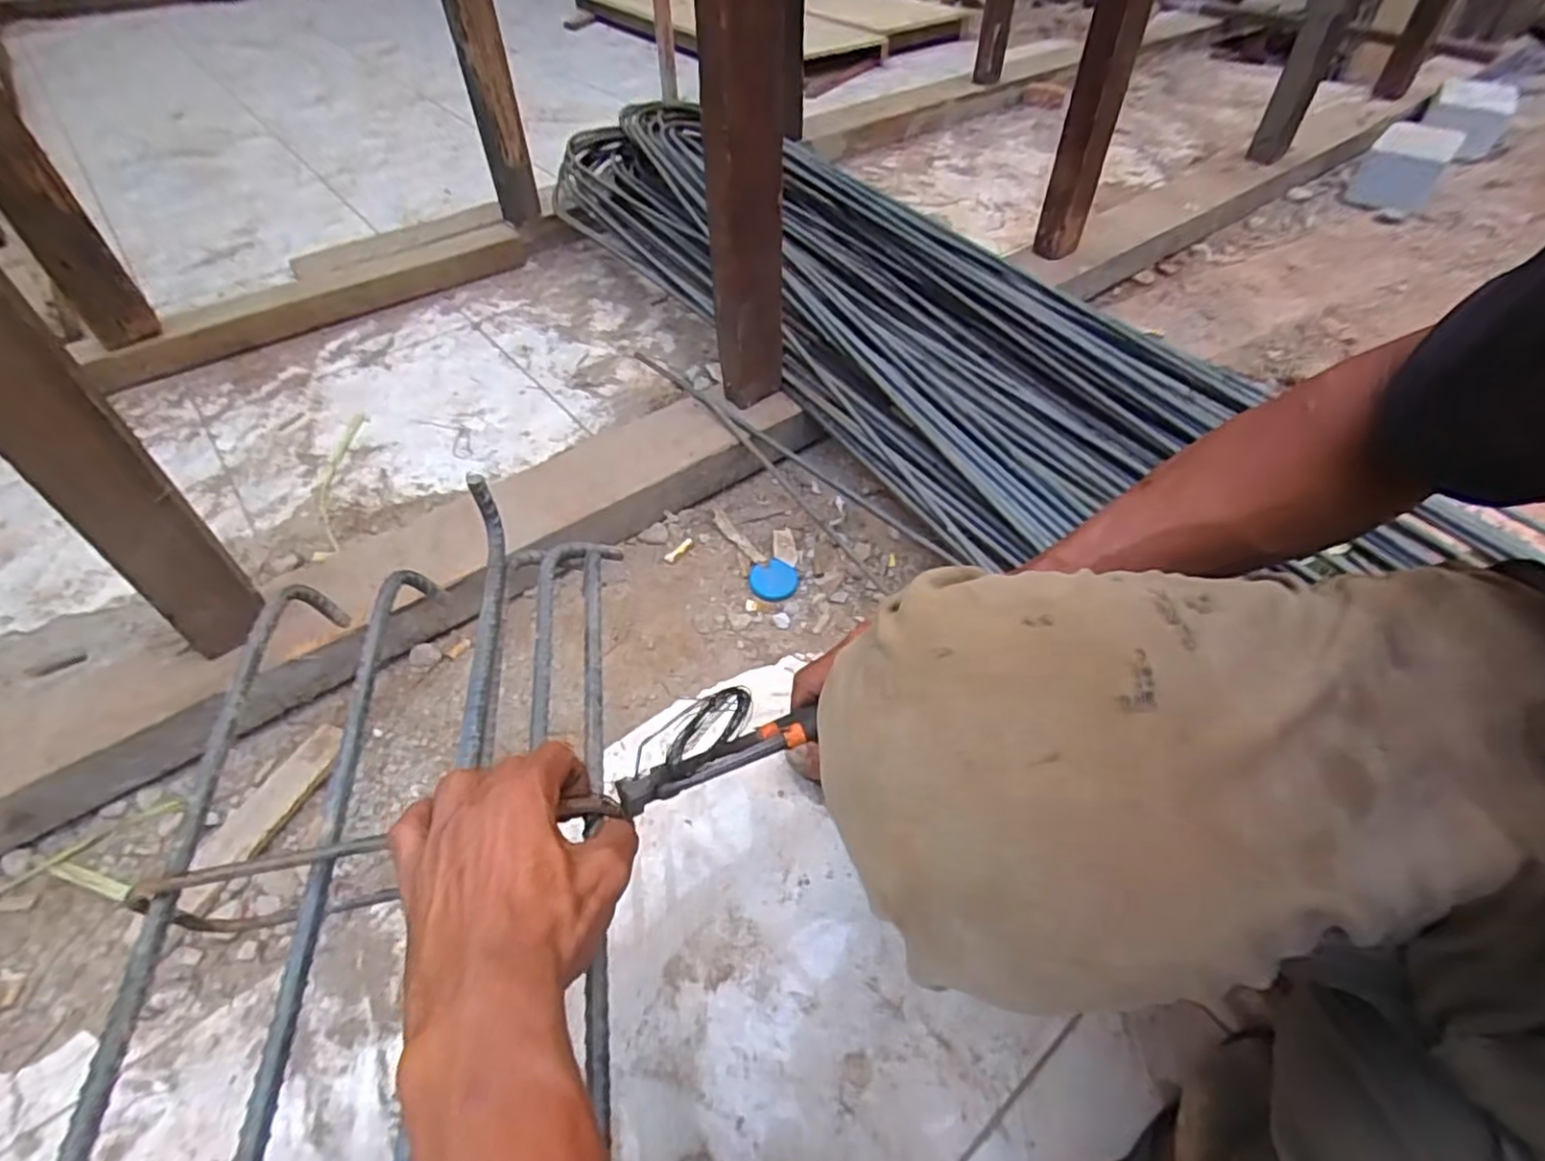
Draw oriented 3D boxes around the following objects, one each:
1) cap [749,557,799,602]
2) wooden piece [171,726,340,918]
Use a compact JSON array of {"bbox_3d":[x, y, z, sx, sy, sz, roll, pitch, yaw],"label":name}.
[{"bbox_3d":[0.002,0.000,0.789,0.055,0.006,0.051,-1,49,1],"label":"cap"},{"bbox_3d":[-0.432,0.193,0.595,0.048,0.013,0.161,20,54,17],"label":"wooden piece"}]

